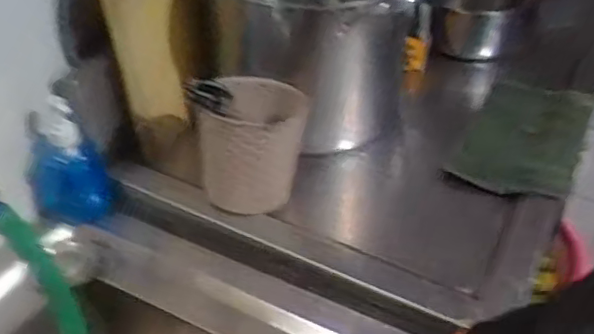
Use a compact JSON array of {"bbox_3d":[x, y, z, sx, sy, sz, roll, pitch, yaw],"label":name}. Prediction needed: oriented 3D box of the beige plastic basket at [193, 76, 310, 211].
[{"bbox_3d":[-0.056,-0.034,0.832,0.126,0.152,0.134,-4,41,-4],"label":"beige plastic basket"}]

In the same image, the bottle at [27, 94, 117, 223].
[{"bbox_3d":[-0.299,-0.009,0.818,0.102,0.167,0.055,9,42,12],"label":"bottle"}]

